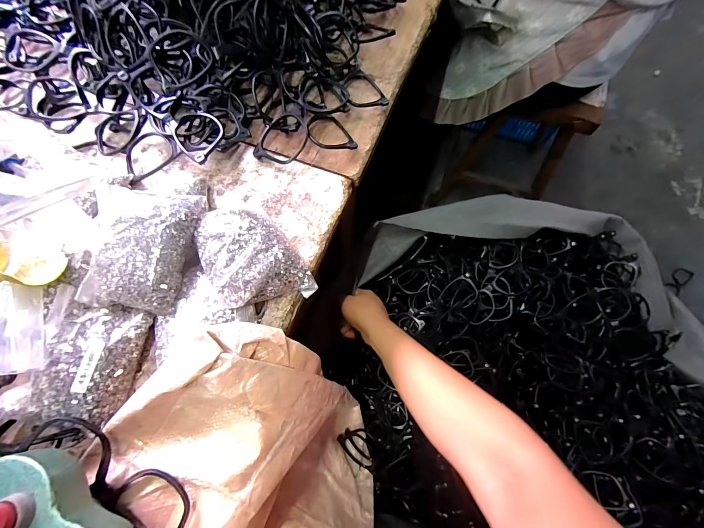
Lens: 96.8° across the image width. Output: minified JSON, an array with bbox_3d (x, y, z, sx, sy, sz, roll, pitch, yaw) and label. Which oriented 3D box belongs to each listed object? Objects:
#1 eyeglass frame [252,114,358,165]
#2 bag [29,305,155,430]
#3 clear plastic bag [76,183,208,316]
[{"bbox_3d":[-0.056,-0.147,0.358,0.112,0.022,0.056,-11,70,-4],"label":"eyeglass frame"},{"bbox_3d":[-0.218,0.081,0.263,0.062,0.028,0.093,10,70,4],"label":"bag"},{"bbox_3d":[-0.190,-0.016,0.282,0.083,0.032,0.108,7,70,3],"label":"clear plastic bag"}]

